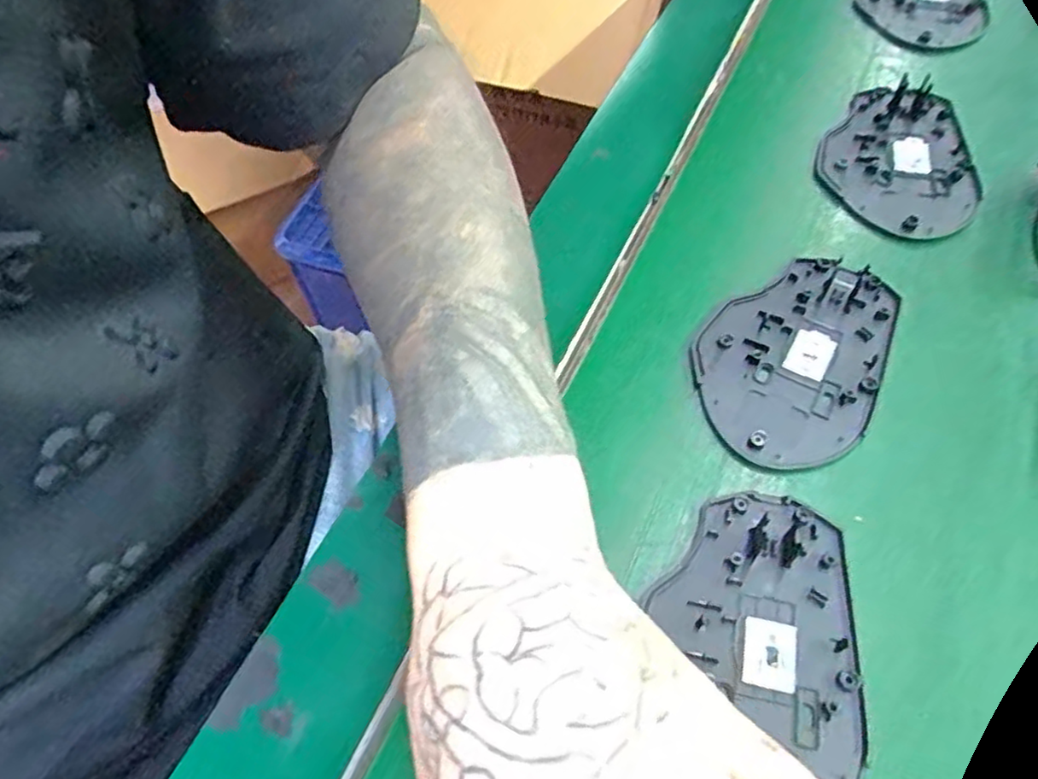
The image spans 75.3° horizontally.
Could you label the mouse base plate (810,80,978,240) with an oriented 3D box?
[{"bbox_3d":[0.201,-0.122,0.354,0.077,0.012,0.116,20,61,15],"label":"mouse base plate"}]

